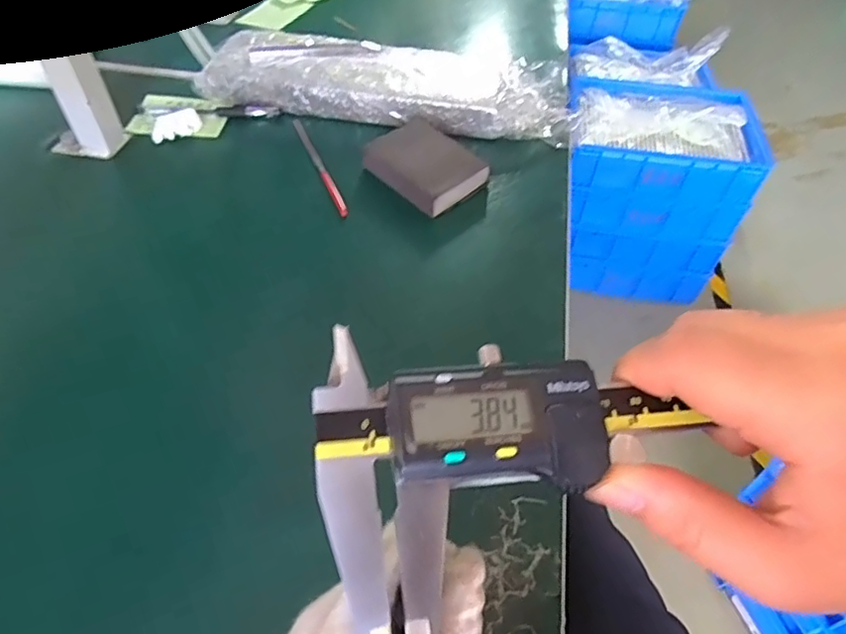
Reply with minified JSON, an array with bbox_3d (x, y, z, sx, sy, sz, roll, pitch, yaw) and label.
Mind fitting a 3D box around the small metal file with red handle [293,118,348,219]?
[{"bbox_3d":[-0.099,-0.144,0.548,0.008,0.013,0.151,-17,53,-18],"label":"small metal file with red handle"}]

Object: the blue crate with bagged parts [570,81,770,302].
[{"bbox_3d":[0.504,-0.300,1.376,0.381,0.386,0.302,7,50,2],"label":"blue crate with bagged parts"}]

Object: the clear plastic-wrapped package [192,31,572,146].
[{"bbox_3d":[-0.035,-0.242,0.600,0.383,0.043,0.110,8,50,3],"label":"clear plastic-wrapped package"}]

